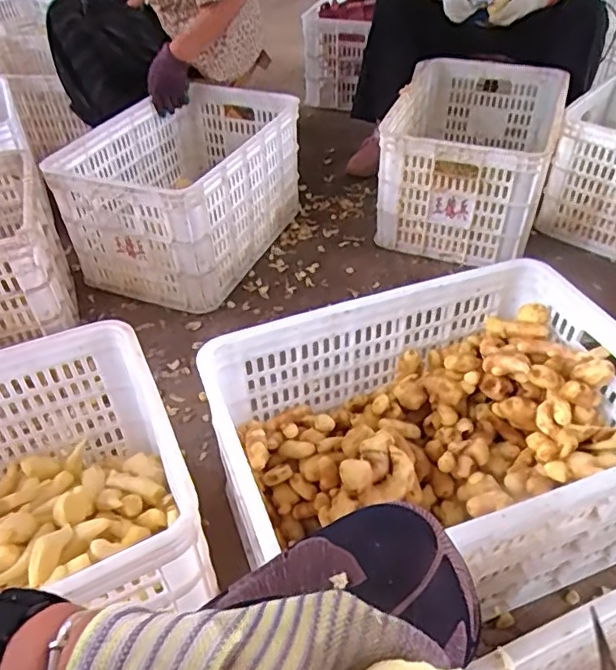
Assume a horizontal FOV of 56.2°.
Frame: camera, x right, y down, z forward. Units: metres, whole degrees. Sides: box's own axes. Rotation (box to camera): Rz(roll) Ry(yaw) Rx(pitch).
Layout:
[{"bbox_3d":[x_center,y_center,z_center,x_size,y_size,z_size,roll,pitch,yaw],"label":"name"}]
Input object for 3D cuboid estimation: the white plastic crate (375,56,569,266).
[{"bbox_3d":[0.401,-0.451,1.424,0.347,0.271,0.561,12,45,16],"label":"white plastic crate"}]

